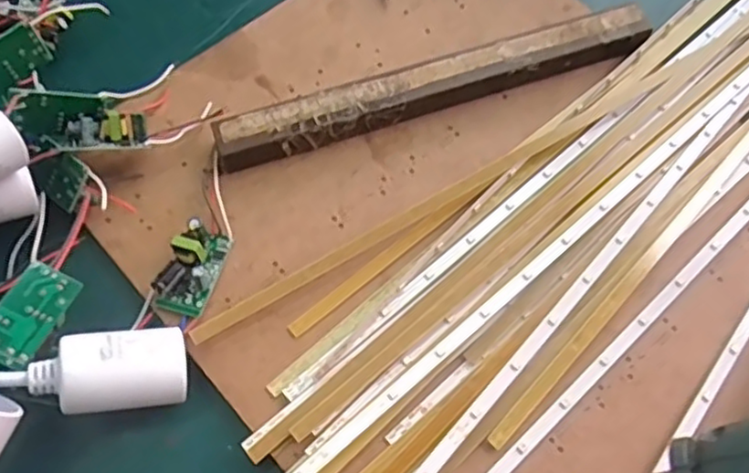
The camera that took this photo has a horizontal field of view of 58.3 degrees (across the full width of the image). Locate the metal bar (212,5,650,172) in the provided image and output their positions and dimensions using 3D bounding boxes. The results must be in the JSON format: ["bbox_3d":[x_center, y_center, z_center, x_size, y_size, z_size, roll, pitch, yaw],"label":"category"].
[{"bbox_3d":[0.031,-0.072,0.319,0.212,0.017,0.020,-19,68,-10],"label":"metal bar"}]

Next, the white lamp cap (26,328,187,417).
[{"bbox_3d":[-0.097,0.051,0.247,0.051,0.023,0.030,-2,71,-27],"label":"white lamp cap"}]

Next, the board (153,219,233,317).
[{"bbox_3d":[-0.075,0.013,0.278,0.020,0.014,0.037,16,66,6],"label":"board"}]

